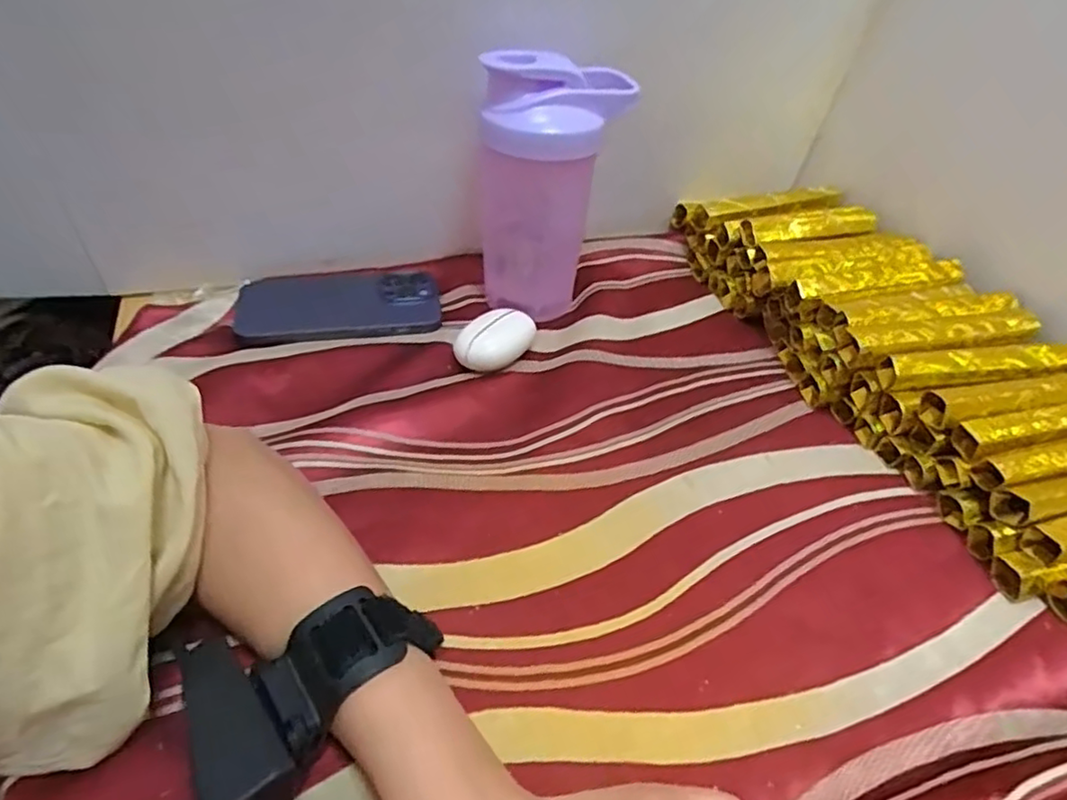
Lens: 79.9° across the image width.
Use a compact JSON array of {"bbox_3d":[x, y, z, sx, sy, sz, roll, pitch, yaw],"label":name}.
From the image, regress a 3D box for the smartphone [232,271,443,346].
[{"bbox_3d":[-0.146,-0.072,0.485,0.145,0.013,0.079,-9,44,-15],"label":"smartphone"}]

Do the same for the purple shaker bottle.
[{"bbox_3d":[0.010,-0.157,0.471,0.102,0.177,0.075,1,42,-4],"label":"purple shaker bottle"}]

